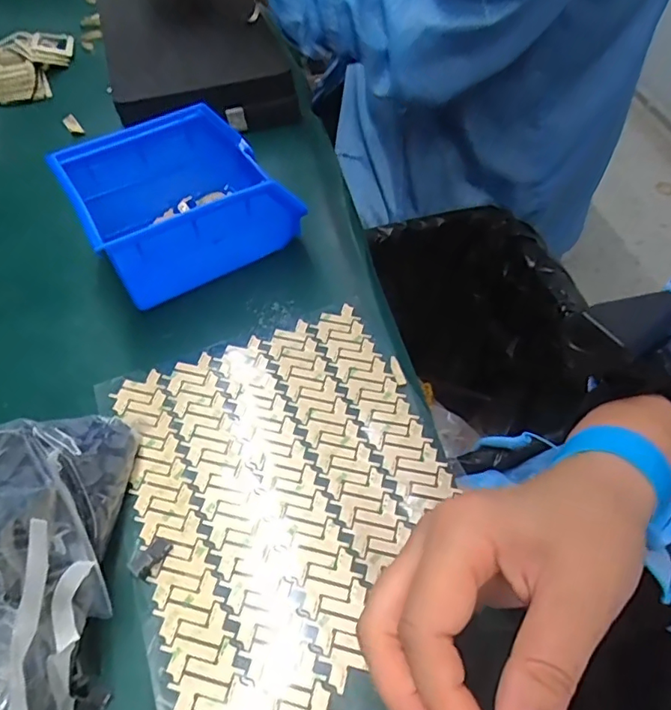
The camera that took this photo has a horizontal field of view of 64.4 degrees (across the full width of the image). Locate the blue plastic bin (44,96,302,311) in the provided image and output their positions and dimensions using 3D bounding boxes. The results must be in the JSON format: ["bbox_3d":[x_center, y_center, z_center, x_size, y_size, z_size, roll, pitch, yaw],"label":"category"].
[{"bbox_3d":[-0.106,-0.106,0.378,0.132,0.071,0.108,-27,59,-16],"label":"blue plastic bin"}]

